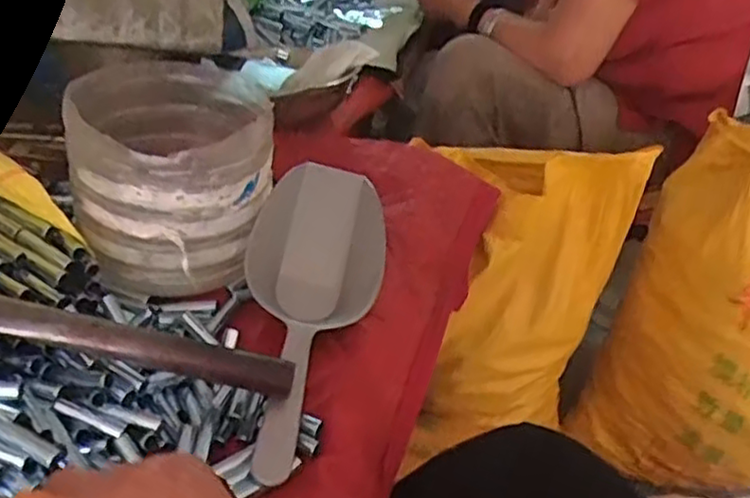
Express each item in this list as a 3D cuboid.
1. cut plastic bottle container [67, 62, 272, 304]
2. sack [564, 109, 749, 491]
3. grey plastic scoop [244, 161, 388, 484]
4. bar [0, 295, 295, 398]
[{"bbox_3d":[-0.160,-0.060,0.573,0.147,0.134,0.147,2,36,-1],"label":"cut plastic bottle container"},{"bbox_3d":[0.470,0.075,0.926,0.293,0.449,0.255,15,37,17],"label":"sack"},{"bbox_3d":[-0.050,0.035,0.539,0.102,0.037,0.284,6,50,4],"label":"grey plastic scoop"},{"bbox_3d":[-0.160,0.061,0.452,0.215,0.011,0.024,16,61,-11],"label":"bar"}]

